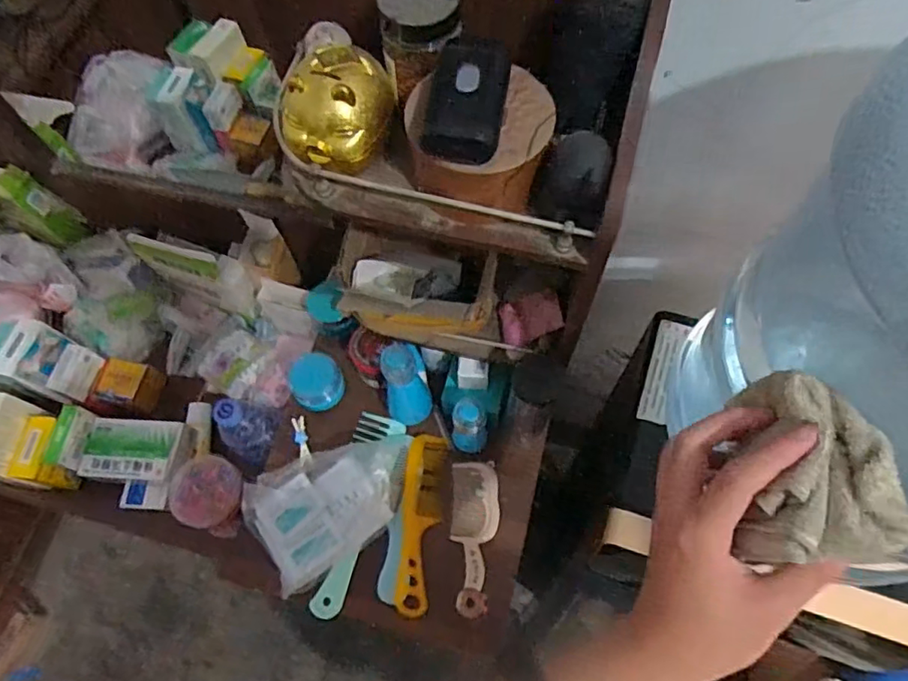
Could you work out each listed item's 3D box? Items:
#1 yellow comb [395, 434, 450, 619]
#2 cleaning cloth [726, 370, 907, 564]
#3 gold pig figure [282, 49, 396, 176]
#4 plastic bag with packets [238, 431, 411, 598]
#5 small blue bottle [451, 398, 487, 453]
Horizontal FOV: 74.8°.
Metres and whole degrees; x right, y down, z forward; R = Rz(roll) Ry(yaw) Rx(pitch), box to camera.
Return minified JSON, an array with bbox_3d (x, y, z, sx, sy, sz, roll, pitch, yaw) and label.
[{"bbox_3d":[-0.036,0.213,0.701,0.053,0.013,0.202,16,63,-25],"label":"yellow comb"},{"bbox_3d":[0.188,0.065,0.307,0.054,0.050,0.091,-3,66,2],"label":"cleaning cloth"},{"bbox_3d":[-0.085,-0.173,0.441,0.055,0.061,0.085,24,69,13],"label":"gold pig figure"},{"bbox_3d":[-0.141,0.183,0.699,0.201,0.033,0.133,-33,68,-11],"label":"plastic bag with packets"},{"bbox_3d":[0.017,0.103,0.681,0.040,0.113,0.041,-1,66,3],"label":"small blue bottle"}]

